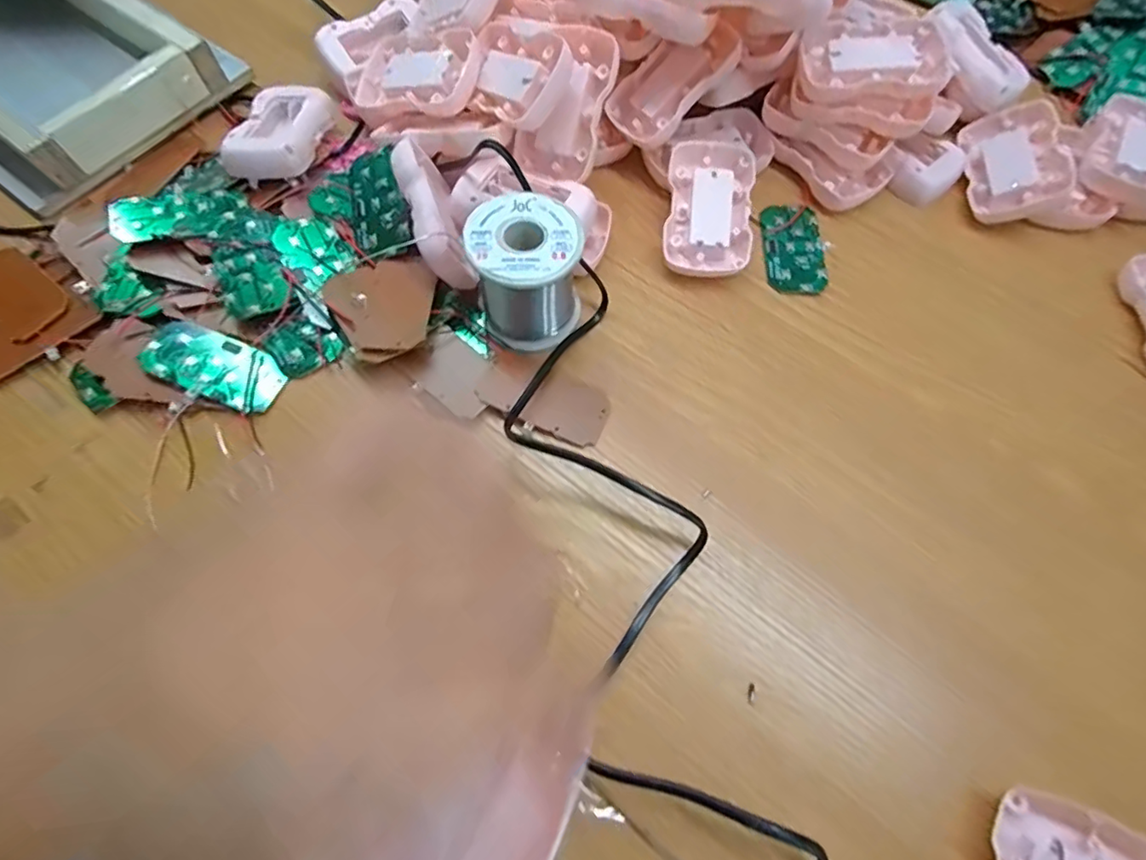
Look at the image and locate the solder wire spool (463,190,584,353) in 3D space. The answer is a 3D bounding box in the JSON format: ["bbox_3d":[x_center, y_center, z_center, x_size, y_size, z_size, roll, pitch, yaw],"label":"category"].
[{"bbox_3d":[-0.025,-0.087,0.322,0.058,0.060,0.063,-8,66,-4],"label":"solder wire spool"}]

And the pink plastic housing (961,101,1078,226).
[{"bbox_3d":[0.300,-0.180,0.385,0.055,0.017,0.088,-10,63,31],"label":"pink plastic housing"}]

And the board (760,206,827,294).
[{"bbox_3d":[0.146,-0.122,0.376,0.037,0.005,0.074,3,65,1],"label":"board"}]

